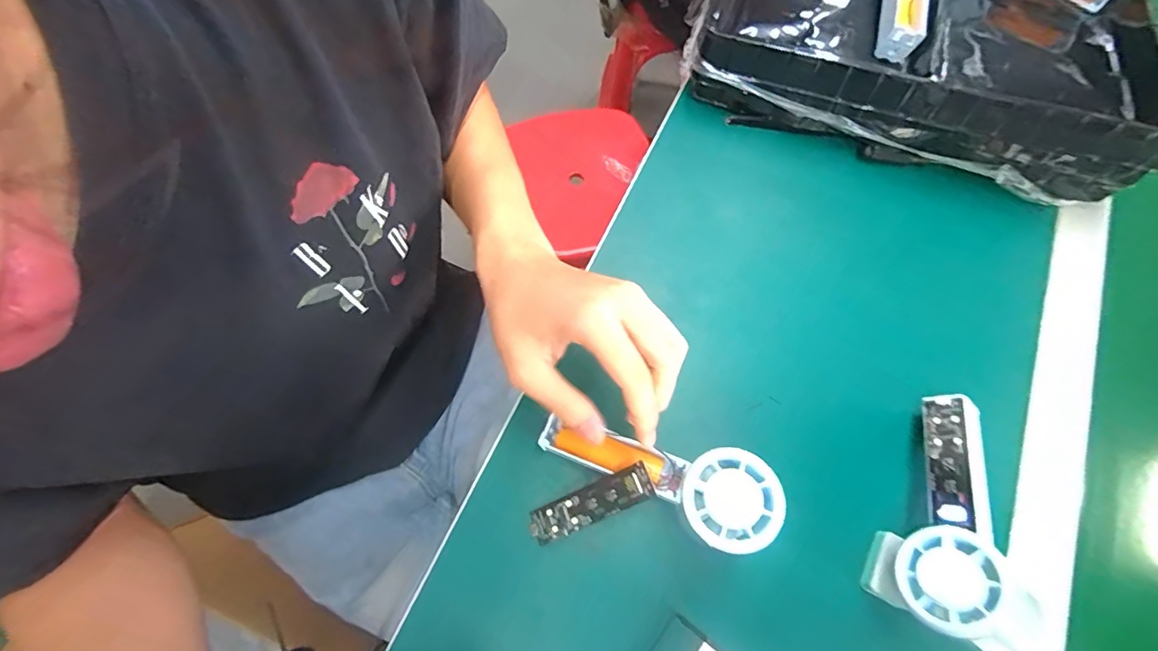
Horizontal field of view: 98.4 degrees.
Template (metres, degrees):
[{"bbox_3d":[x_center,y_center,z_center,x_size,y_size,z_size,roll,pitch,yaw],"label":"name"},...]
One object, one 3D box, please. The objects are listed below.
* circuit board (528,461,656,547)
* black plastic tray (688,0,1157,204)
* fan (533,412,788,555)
[{"bbox_3d":[0.005,0.115,0.317,0.089,0.009,0.022,-32,70,21],"label":"circuit board"},{"bbox_3d":[0.325,-0.284,0.467,0.379,0.073,0.293,21,70,7],"label":"black plastic tray"},{"bbox_3d":[0.049,0.092,0.317,0.149,0.030,0.054,16,69,22],"label":"fan"}]

